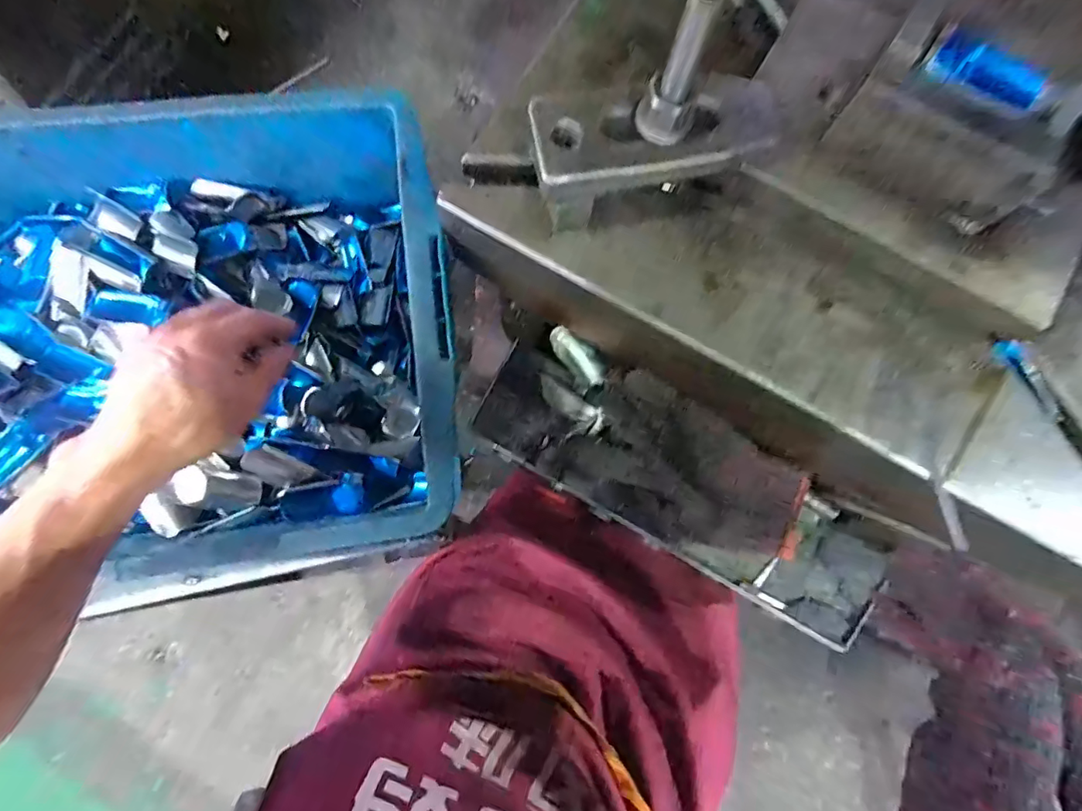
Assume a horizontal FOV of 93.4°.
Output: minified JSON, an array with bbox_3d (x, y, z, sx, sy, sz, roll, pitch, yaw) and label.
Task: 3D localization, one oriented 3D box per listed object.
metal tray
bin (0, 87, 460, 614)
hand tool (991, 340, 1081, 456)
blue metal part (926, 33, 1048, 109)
[{"bbox_3d":[0.120,0.064,0.463,0.374,0.055,0.121,31,80,4],"label":"metal tray"},{"bbox_3d":[-0.325,-0.048,0.439,0.500,0.140,0.371,-9,80,-3],"label":"bin"},{"bbox_3d":[0.368,0.033,0.342,0.020,0.010,0.183,-34,82,-7],"label":"hand tool"},{"bbox_3d":[0.257,-0.192,0.291,0.066,0.014,0.022,18,79,2],"label":"blue metal part"}]

